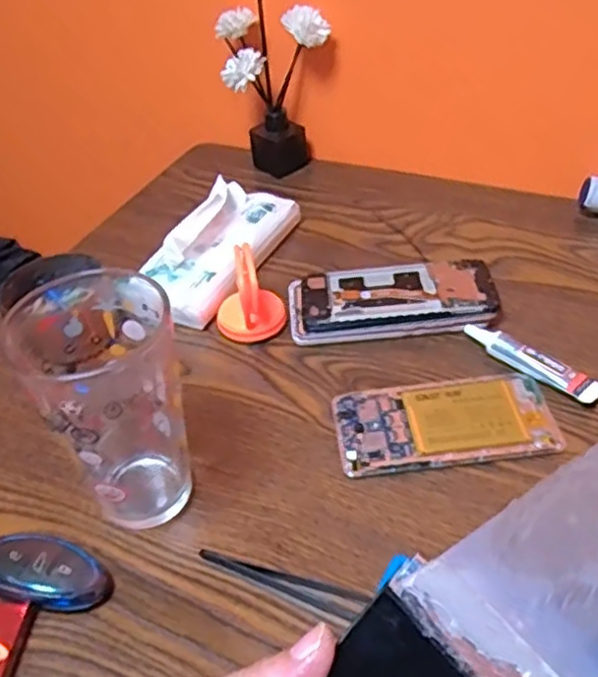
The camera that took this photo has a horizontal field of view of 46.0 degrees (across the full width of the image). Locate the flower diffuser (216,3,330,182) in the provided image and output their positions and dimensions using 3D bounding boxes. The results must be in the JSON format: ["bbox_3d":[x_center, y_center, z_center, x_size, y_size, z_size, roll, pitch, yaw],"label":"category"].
[{"bbox_3d":[-0.021,-0.250,0.715,0.108,0.157,0.055,-2,42,5],"label":"flower diffuser"}]

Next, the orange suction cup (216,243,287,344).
[{"bbox_3d":[-0.039,-0.035,0.543,0.052,0.069,0.047,-8,42,-3],"label":"orange suction cup"}]

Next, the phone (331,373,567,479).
[{"bbox_3d":[0.098,0.058,0.471,0.143,0.009,0.073,-8,42,-3],"label":"phone"}]

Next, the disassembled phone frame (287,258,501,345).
[{"bbox_3d":[0.073,-0.032,0.563,0.159,0.023,0.077,-2,42,5],"label":"disassembled phone frame"}]

